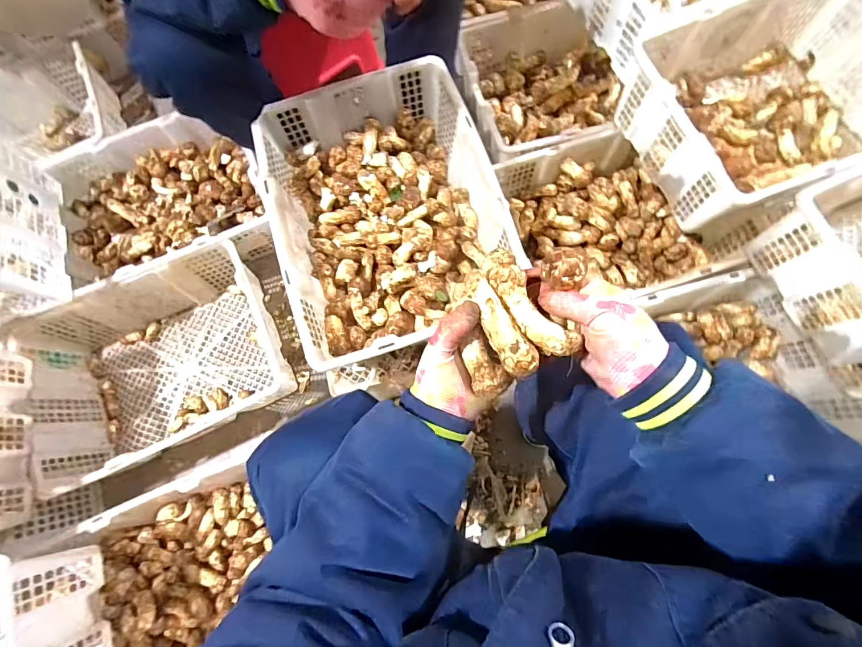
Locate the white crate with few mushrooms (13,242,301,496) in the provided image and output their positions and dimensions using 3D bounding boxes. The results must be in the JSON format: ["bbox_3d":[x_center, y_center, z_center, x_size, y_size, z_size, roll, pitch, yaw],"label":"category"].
[{"bbox_3d":[-0.566,0.082,0.825,0.485,0.166,0.367,-27,76,-5],"label":"white crate with few mushrooms"}]

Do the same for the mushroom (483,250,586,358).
[{"bbox_3d":[0.077,-0.017,0.313,0.036,0.027,0.103,-32,78,-6],"label":"mushroom"}]

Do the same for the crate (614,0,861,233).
[{"bbox_3d":[0.613,-0.392,0.709,0.443,0.177,0.363,-19,75,-3],"label":"crate"}]

